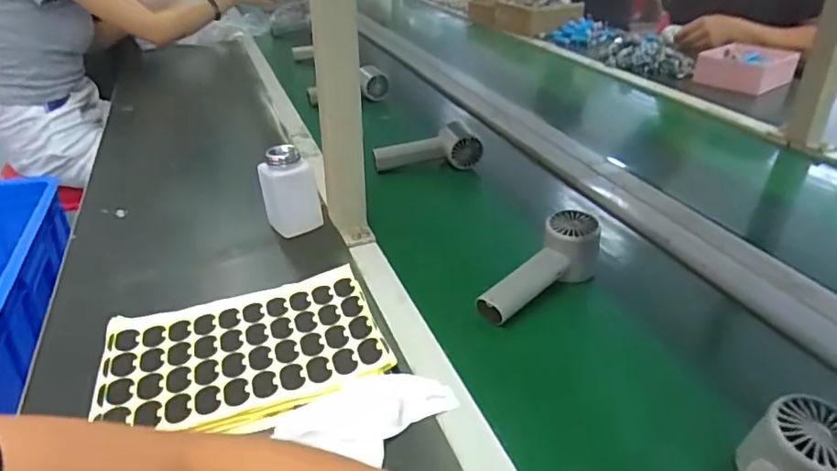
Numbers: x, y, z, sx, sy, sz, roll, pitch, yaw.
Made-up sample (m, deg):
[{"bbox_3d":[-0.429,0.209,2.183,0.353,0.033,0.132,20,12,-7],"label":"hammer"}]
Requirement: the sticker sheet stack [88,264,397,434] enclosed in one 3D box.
[{"bbox_3d":[-0.150,0.097,0.480,0.226,0.013,0.156,-9,33,-15],"label":"sticker sheet stack"}]

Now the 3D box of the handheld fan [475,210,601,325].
[{"bbox_3d":[0.118,0.038,0.555,0.150,0.058,0.045,-35,44,-20],"label":"handheld fan"}]

